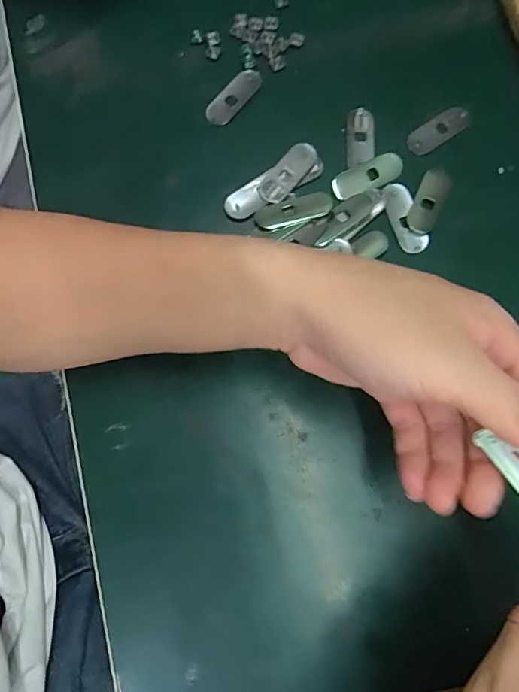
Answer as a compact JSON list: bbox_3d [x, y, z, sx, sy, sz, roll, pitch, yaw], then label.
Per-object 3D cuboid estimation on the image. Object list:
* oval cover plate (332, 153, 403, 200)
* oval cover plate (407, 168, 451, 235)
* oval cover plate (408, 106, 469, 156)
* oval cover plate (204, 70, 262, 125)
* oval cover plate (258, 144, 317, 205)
[{"bbox_3d":[0.073,-0.114,0.314,0.051,0.004,0.019,-23,78,-6],"label":"oval cover plate"},{"bbox_3d":[0.112,-0.096,0.310,0.017,0.004,0.050,24,77,5],"label":"oval cover plate"},{"bbox_3d":[0.124,-0.149,0.325,0.051,0.004,0.019,-35,79,-9],"label":"oval cover plate"},{"bbox_3d":[-0.018,-0.174,0.326,0.018,0.004,0.050,36,78,7],"label":"oval cover plate"},{"bbox_3d":[0.020,-0.115,0.313,0.017,0.004,0.050,40,79,8],"label":"oval cover plate"}]

